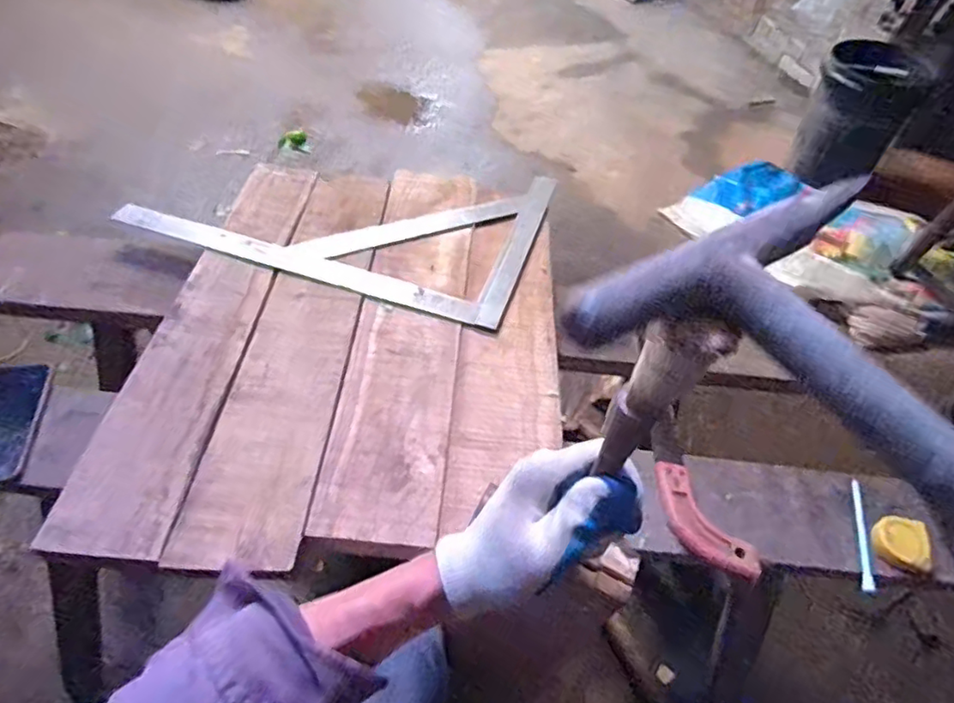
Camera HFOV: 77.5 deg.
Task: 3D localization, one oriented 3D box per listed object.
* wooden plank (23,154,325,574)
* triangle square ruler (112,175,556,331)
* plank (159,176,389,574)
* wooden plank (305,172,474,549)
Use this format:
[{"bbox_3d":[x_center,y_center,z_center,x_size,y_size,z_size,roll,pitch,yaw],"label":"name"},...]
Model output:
[{"bbox_3d":[-0.345,-0.053,0.784,0.116,0.022,0.650,5,47,-2],"label":"wooden plank"},{"bbox_3d":[-0.202,-0.239,0.957,0.588,0.009,0.371,15,48,8],"label":"triangle square ruler"},{"bbox_3d":[-0.221,-0.039,0.786,0.127,0.015,0.647,5,47,-1],"label":"plank"},{"bbox_3d":[-0.088,-0.052,0.815,0.137,0.020,0.640,5,47,-1],"label":"wooden plank"}]

